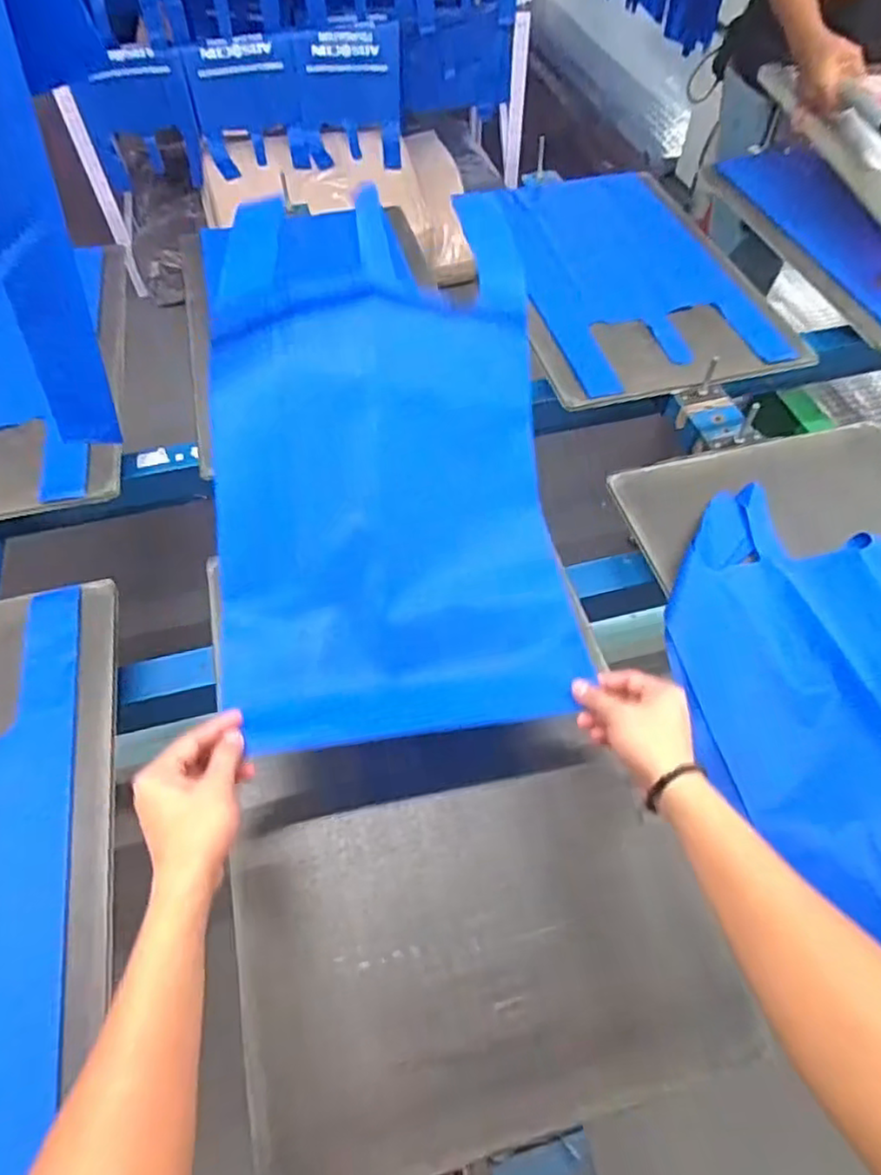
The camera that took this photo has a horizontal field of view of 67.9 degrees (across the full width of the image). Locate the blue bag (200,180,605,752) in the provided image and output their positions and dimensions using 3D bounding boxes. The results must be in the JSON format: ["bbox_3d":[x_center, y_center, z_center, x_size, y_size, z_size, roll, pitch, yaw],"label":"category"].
[{"bbox_3d":[-0.053,-0.127,0.630,0.316,0.047,0.519,-6,83,-8],"label":"blue bag"}]

